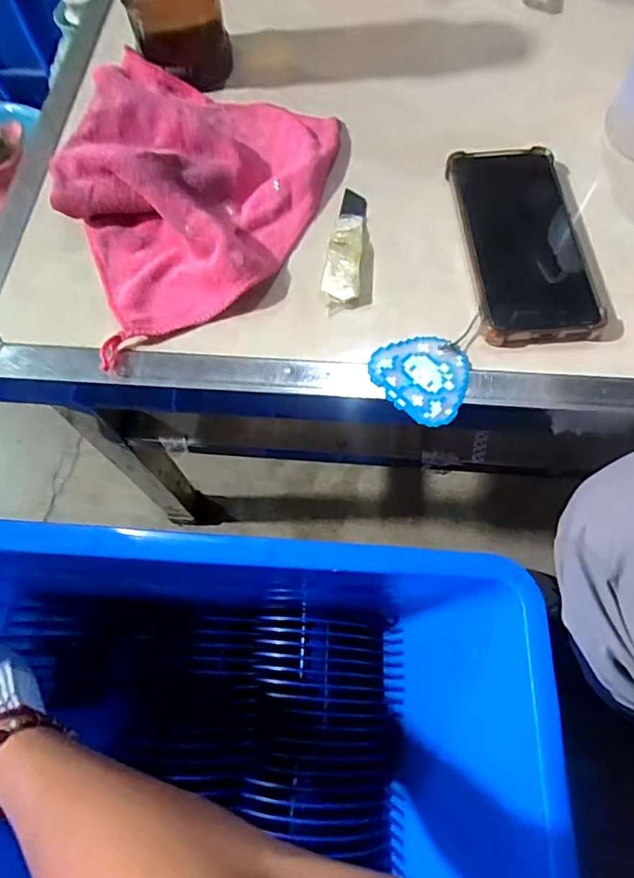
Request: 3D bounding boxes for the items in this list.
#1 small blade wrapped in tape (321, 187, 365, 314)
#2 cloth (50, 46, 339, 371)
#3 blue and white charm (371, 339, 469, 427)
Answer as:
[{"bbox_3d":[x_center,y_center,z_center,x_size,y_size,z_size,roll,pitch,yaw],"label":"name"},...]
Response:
[{"bbox_3d":[0.020,-0.138,0.373,0.024,0.009,0.109,5,68,3],"label":"small blade wrapped in tape"},{"bbox_3d":[-0.104,-0.174,0.375,0.191,0.041,0.259,17,69,8],"label":"cloth"},{"bbox_3d":[0.066,-0.042,0.334,0.061,0.007,0.054,34,72,14],"label":"blue and white charm"}]

